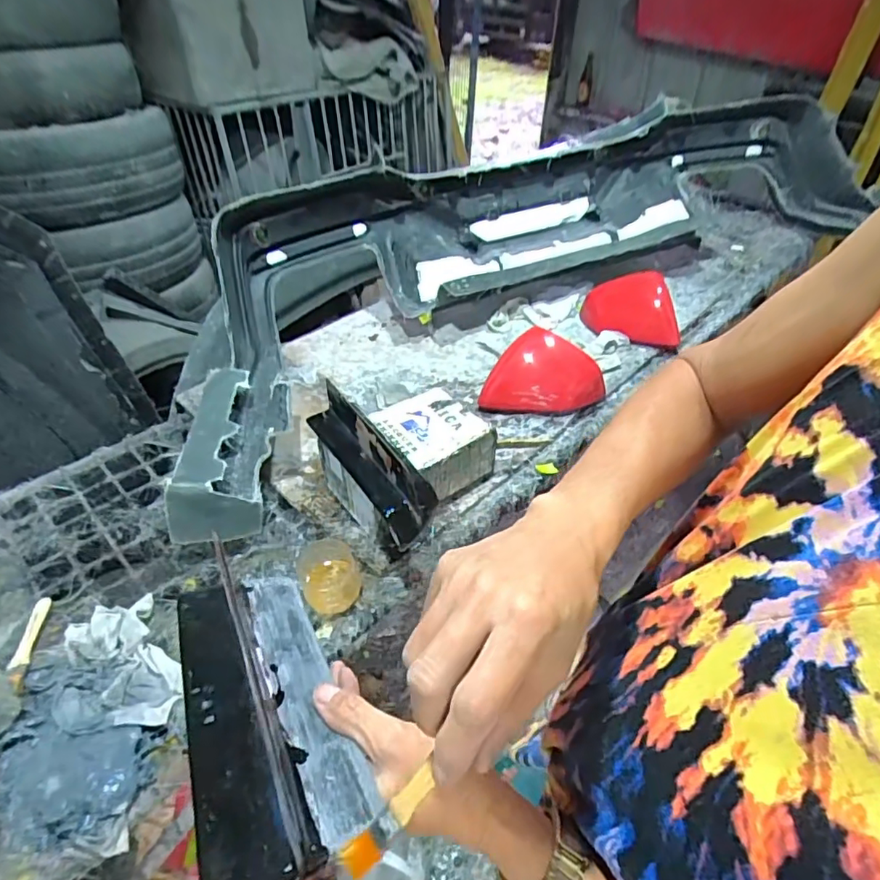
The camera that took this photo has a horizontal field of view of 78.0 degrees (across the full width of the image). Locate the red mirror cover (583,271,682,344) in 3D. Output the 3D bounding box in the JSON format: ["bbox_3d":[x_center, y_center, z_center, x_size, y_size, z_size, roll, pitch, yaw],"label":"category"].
[{"bbox_3d":[0.438,-0.287,1.215,0.178,0.117,0.151,-6,43,-8],"label":"red mirror cover"}]

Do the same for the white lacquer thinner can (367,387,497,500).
[{"bbox_3d":[-0.016,0.012,0.906,0.156,0.105,0.164,-28,48,-31],"label":"white lacquer thinner can"}]

